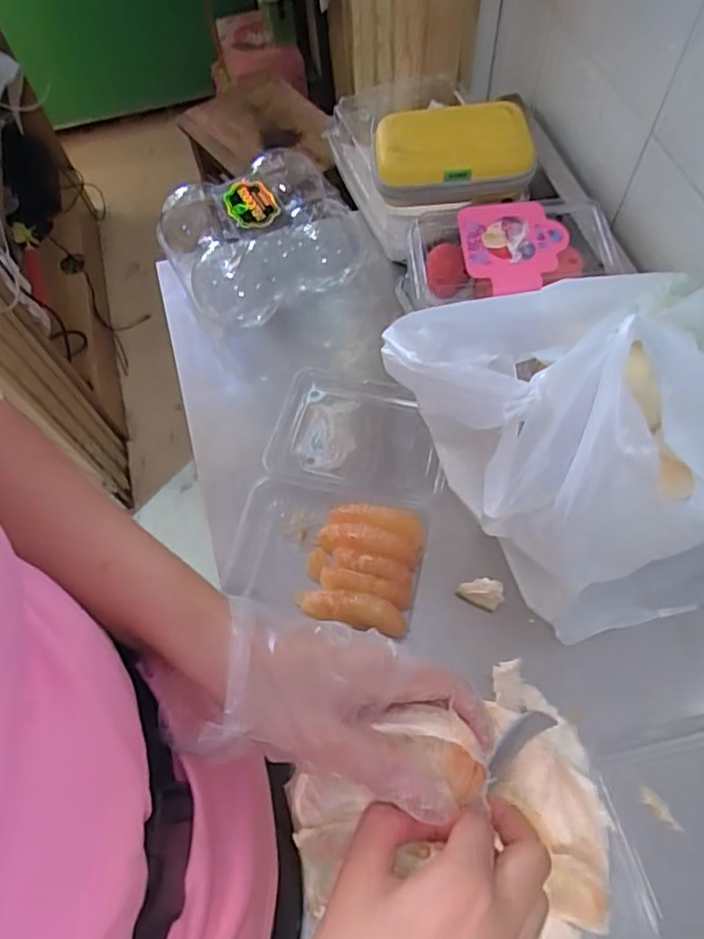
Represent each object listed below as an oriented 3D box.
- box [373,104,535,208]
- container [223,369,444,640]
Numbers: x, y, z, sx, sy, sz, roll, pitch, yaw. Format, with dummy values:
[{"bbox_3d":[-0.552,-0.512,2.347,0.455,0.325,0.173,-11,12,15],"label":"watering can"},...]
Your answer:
[{"bbox_3d":[0.097,-0.302,0.573,0.148,0.043,0.105,-4,64,2],"label":"box"},{"bbox_3d":[-0.006,0.020,0.560,0.168,0.047,0.239,14,66,10],"label":"container"}]

